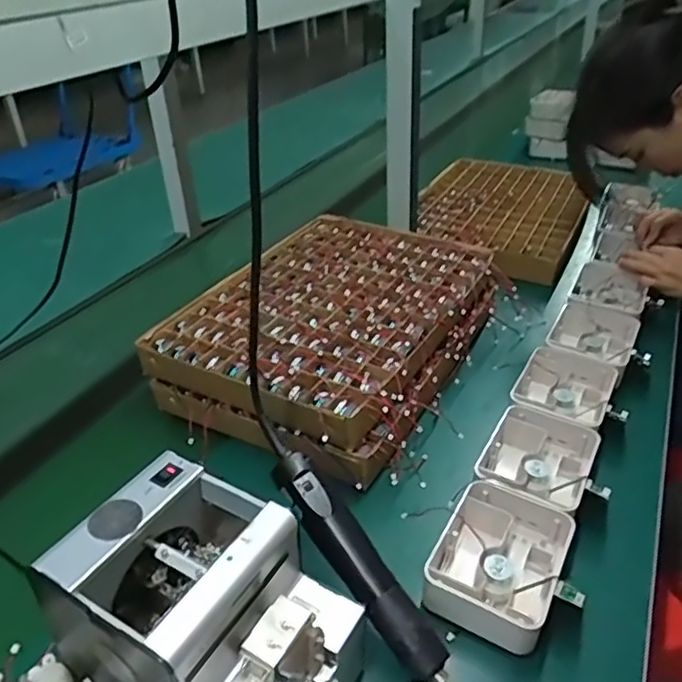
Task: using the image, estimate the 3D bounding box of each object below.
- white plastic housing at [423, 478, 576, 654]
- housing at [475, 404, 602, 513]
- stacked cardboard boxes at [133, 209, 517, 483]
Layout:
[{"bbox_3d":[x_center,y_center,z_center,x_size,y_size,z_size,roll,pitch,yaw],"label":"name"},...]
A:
[{"bbox_3d":[0.137,0.191,0.544,0.100,0.050,0.132,16,37,26],"label":"white plastic housing"},{"bbox_3d":[0.198,0.127,0.637,0.101,0.051,0.122,16,38,26],"label":"housing"},{"bbox_3d":[-0.005,-0.020,0.806,0.319,0.091,0.412,16,37,26],"label":"stacked cardboard boxes"}]

